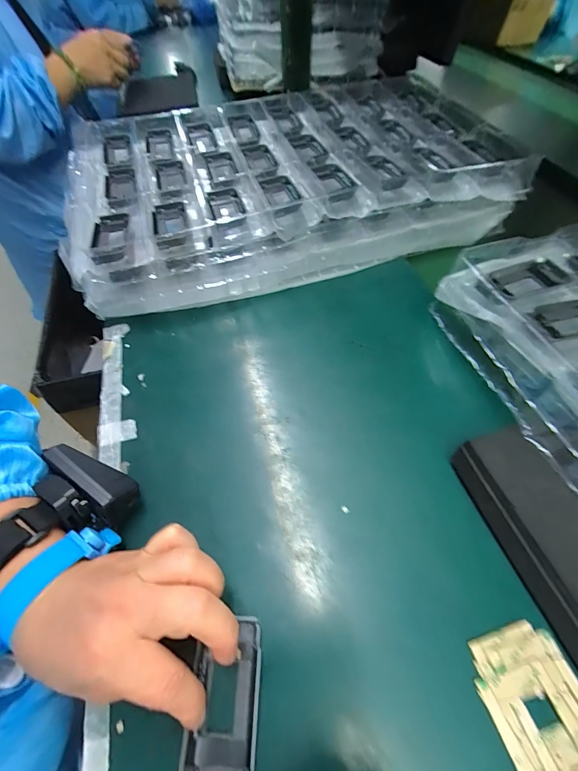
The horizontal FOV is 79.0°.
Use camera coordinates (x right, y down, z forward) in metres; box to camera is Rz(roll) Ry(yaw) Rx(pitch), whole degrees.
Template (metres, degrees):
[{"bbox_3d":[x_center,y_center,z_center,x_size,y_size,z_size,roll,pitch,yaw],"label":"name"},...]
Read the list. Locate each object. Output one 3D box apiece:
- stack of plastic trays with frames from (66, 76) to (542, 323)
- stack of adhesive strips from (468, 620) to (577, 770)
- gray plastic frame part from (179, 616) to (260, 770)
[{"bbox_3d":[-0.001,-0.246,0.443,0.494,0.115,0.244,-15,56,-6],"label":"stack of plastic trays with frames"},{"bbox_3d":[0.136,0.175,0.189,0.053,0.004,0.073,-17,56,-7],"label":"stack of adhesive strips"},{"bbox_3d":[-0.037,0.178,0.199,0.038,0.011,0.076,-2,55,4],"label":"gray plastic frame part"}]

